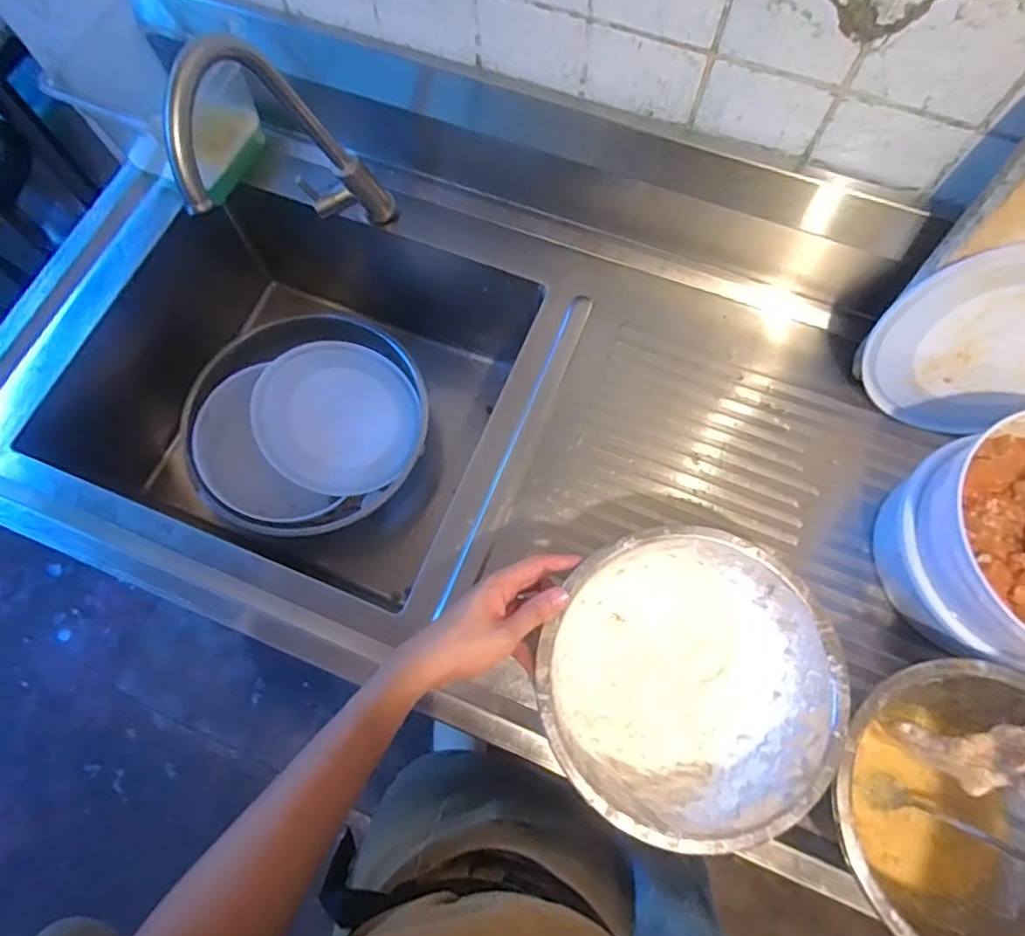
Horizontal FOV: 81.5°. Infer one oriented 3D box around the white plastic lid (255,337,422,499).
[{"bbox_3d":[-0.223,-0.068,0.766,0.199,0.019,0.197,4,77,-17],"label":"white plastic lid"}]

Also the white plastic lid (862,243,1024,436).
[{"bbox_3d":[0.439,-0.109,0.539,0.194,0.200,0.013,43,48,-29],"label":"white plastic lid"}]

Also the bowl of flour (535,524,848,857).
[{"bbox_3d":[0.137,0.176,0.504,0.221,0.099,0.223,0,72,0],"label":"bowl of flour"}]

